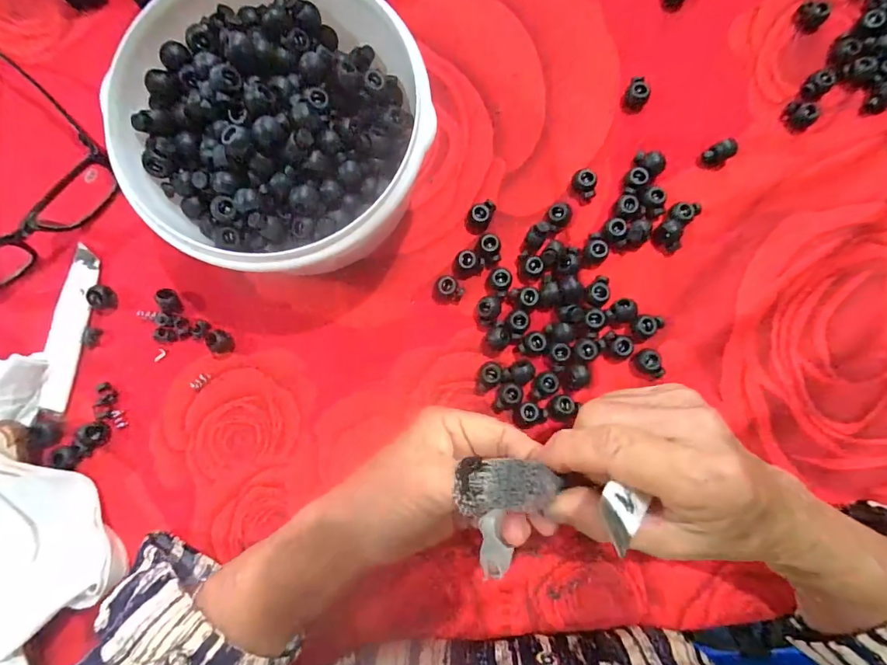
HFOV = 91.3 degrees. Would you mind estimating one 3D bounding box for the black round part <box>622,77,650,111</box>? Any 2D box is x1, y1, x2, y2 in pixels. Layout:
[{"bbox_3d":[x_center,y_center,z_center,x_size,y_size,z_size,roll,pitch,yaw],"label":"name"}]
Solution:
[{"bbox_3d":[0.128,-0.157,0.288,0.015,0.011,0.018,27,86,3],"label":"black round part"}]

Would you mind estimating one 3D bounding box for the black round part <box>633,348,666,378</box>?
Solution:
[{"bbox_3d":[0.129,0.020,0.271,0.014,0.009,0.019,-18,85,-1],"label":"black round part"}]

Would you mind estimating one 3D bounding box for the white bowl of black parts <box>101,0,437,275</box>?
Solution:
[{"bbox_3d":[-0.086,-0.117,0.256,0.157,0.076,0.165,0,84,0],"label":"white bowl of black parts"}]

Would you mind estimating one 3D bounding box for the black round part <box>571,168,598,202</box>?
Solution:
[{"bbox_3d":[0.093,-0.096,0.283,0.014,0.009,0.020,-24,85,-1],"label":"black round part"}]

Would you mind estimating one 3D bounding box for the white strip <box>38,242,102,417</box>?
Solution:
[{"bbox_3d":[-0.243,-0.002,0.281,0.020,0.009,0.106,11,85,2],"label":"white strip"}]

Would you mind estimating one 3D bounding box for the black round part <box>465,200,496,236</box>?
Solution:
[{"bbox_3d":[0.024,-0.077,0.287,0.015,0.010,0.021,26,86,3],"label":"black round part"}]

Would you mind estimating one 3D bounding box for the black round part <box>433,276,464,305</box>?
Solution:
[{"bbox_3d":[0.003,-0.028,0.283,0.020,0.012,0.017,3,85,1],"label":"black round part"}]

